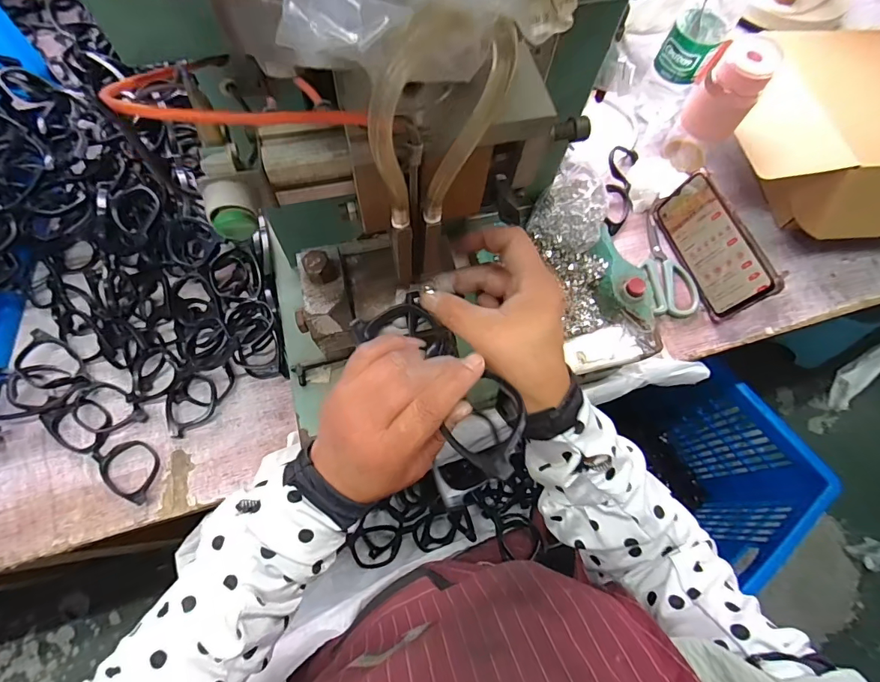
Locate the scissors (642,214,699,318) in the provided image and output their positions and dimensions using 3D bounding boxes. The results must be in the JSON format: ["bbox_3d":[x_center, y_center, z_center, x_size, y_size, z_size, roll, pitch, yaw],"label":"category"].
[{"bbox_3d":[0.281,-0.095,0.548,0.059,0.009,0.140,1,69,-2],"label":"scissors"}]

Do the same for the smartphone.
[{"bbox_3d":[0.317,-0.113,0.517,0.007,0.079,0.164,-9,70,-25],"label":"smartphone"}]

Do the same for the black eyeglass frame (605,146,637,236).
[{"bbox_3d":[0.236,-0.203,0.581,0.040,0.021,0.149,14,69,3],"label":"black eyeglass frame"}]

